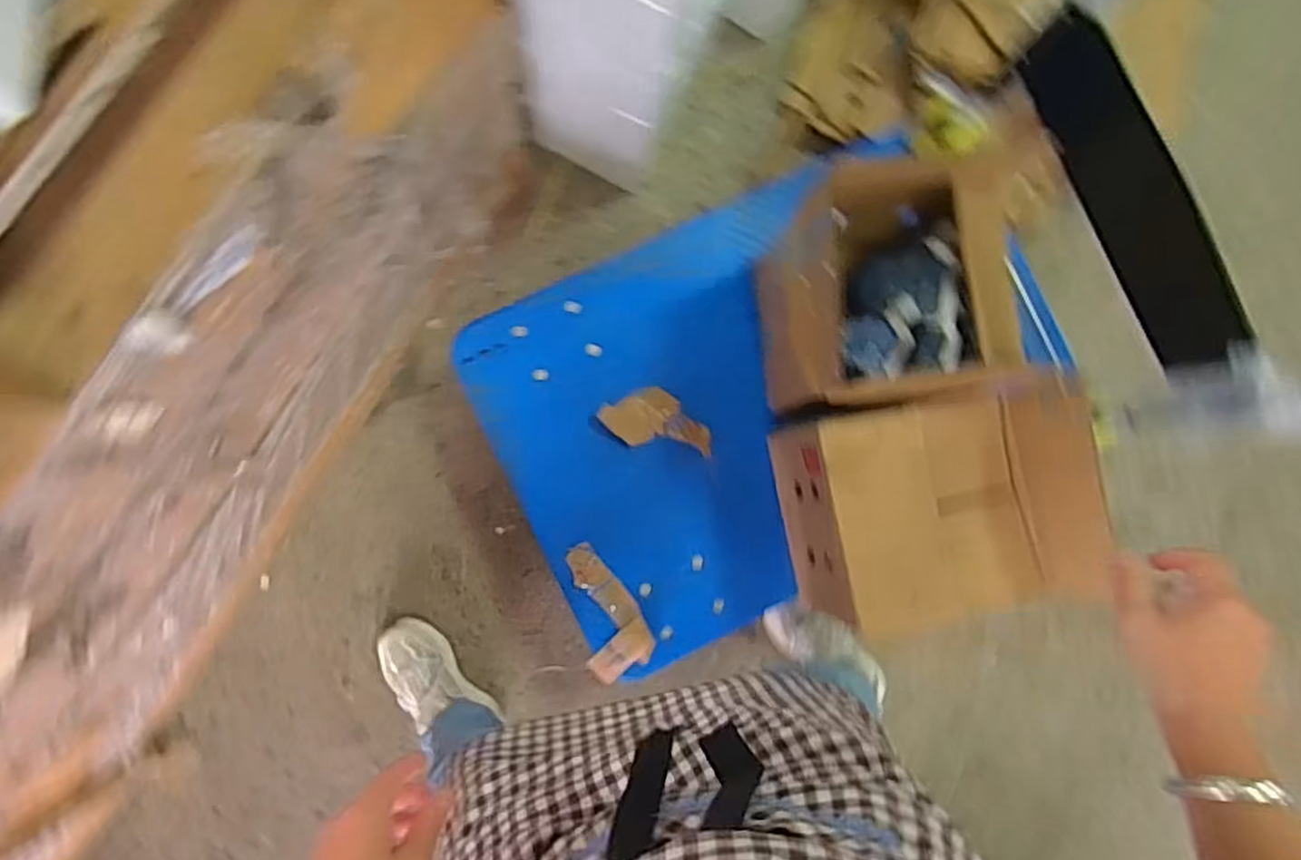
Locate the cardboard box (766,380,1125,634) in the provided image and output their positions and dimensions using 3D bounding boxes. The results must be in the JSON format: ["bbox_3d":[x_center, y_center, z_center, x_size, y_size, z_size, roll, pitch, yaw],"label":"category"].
[{"bbox_3d":[0.338,0.097,0.937,0.272,0.192,0.249,-10,87,-6],"label":"cardboard box"}]

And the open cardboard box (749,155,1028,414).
[{"bbox_3d":[0.283,-0.158,0.941,0.233,0.259,0.259,-3,86,-5],"label":"open cardboard box"}]

